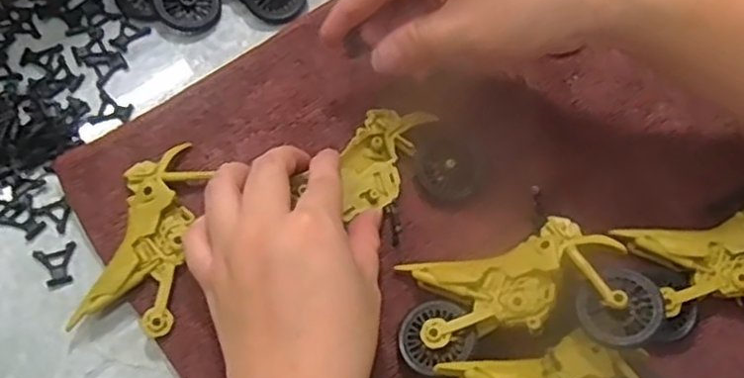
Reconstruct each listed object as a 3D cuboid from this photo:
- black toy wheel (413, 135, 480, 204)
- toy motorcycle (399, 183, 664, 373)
[{"bbox_3d":[0.041,-0.011,0.371,0.033,0.007,0.035,1,69,-2],"label":"black toy wheel"},{"bbox_3d":[0.069,0.045,0.326,0.116,0.024,0.069,-13,69,10],"label":"toy motorcycle"}]

